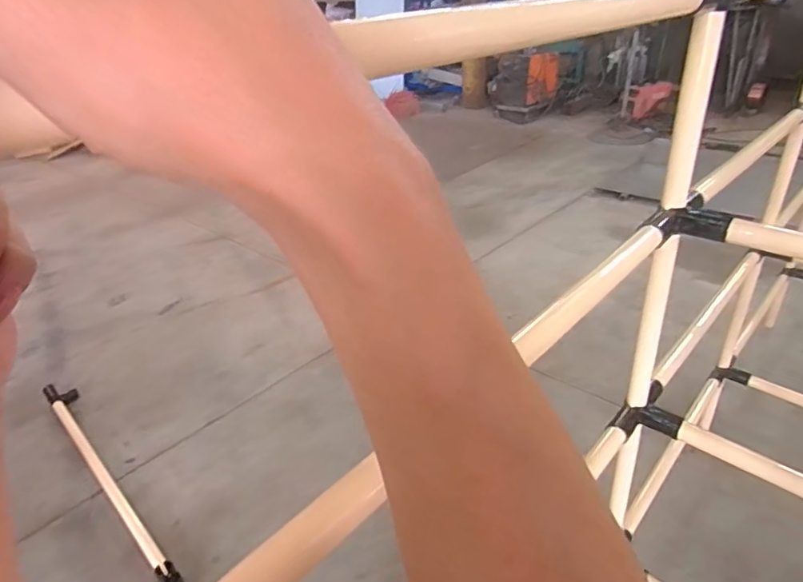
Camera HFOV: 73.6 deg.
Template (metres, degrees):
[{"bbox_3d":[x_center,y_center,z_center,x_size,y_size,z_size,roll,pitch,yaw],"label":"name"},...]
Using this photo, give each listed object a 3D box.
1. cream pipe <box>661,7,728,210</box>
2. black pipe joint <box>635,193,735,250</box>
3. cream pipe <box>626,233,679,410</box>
[{"bbox_3d":[0.308,-0.186,0.571,0.027,0.192,0.029,10,34,23],"label":"cream pipe"},{"bbox_3d":[0.340,-0.078,0.619,0.132,0.037,0.070,-27,37,-33],"label":"black pipe joint"},{"bbox_3d":[0.329,0.049,0.706,0.026,0.259,0.025,12,35,26],"label":"cream pipe"}]

